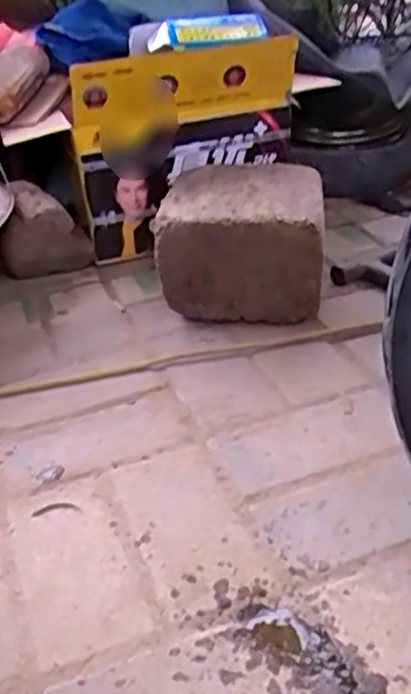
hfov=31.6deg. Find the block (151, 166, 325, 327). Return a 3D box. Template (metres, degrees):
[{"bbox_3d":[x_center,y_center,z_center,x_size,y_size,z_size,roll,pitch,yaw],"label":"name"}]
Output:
[{"bbox_3d":[0.048,-0.125,0.890,0.181,0.145,0.182,0,33,8],"label":"block"}]

